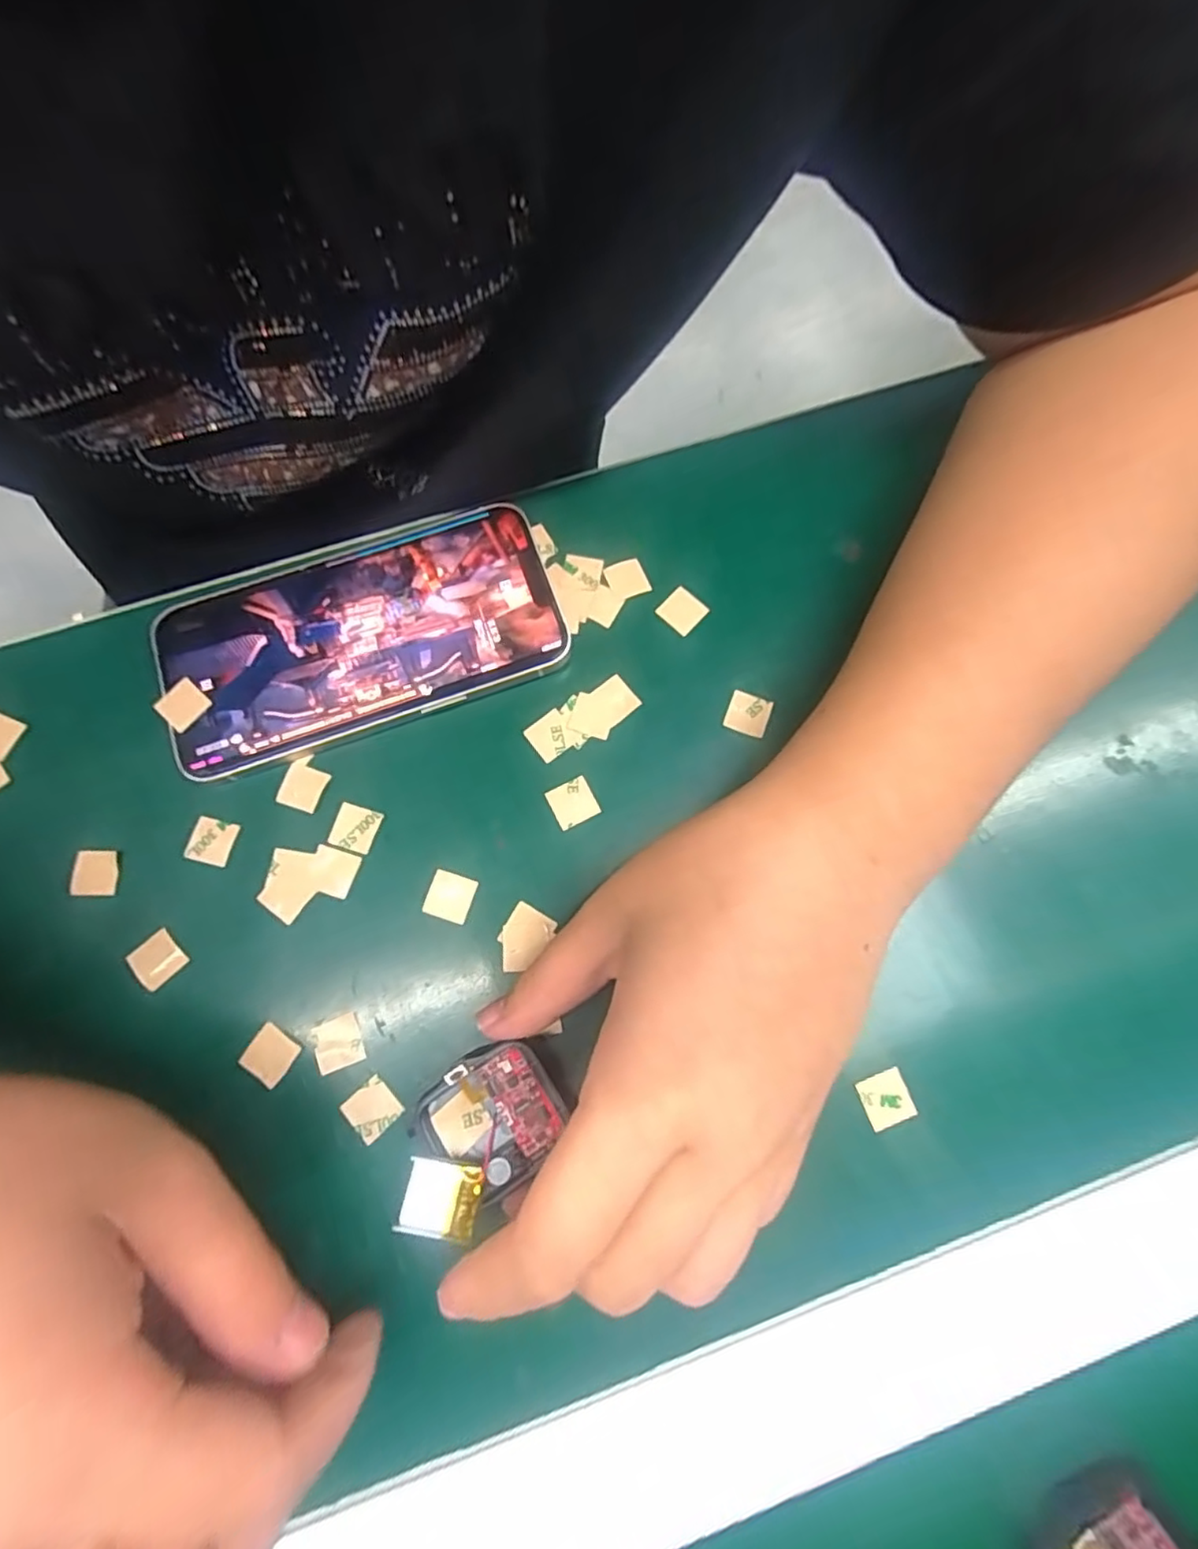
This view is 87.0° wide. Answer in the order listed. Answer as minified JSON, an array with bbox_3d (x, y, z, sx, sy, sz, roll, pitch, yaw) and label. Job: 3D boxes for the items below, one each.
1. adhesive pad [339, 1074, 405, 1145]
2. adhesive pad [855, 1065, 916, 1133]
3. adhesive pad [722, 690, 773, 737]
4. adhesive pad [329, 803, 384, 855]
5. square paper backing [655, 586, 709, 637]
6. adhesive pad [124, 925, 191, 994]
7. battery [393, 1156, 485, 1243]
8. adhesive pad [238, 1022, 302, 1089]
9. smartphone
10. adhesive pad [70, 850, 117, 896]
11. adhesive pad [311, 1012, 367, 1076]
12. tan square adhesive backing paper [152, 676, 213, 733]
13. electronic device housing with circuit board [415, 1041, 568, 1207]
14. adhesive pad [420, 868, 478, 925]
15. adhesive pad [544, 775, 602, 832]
[{"bbox_3d":[-0.072,0.106,0.200,0.015,0.004,0.015,-42,80,-9],"label":"adhesive pad"},{"bbox_3d":[0.092,0.104,0.201,0.015,0.004,0.015,-22,78,-6],"label":"adhesive pad"},{"bbox_3d":[0.055,-0.023,0.232,0.015,0.004,0.015,19,77,4],"label":"adhesive pad"},{"bbox_3d":[-0.086,0.019,0.221,0.015,0.004,0.015,17,77,4],"label":"adhesive pad"},{"bbox_3d":[0.032,-0.063,0.243,0.015,0.004,0.015,42,80,9],"label":"square paper backing"},{"bbox_3d":[-0.148,0.062,0.210,0.015,0.004,0.015,-43,81,-10],"label":"adhesive pad"},{"bbox_3d":[-0.045,0.122,0.181,0.021,0.004,0.019,13,71,-5],"label":"battery"},{"bbox_3d":[-0.107,0.091,0.203,0.015,0.004,0.015,36,79,8],"label":"adhesive pad"},{"bbox_3d":[-0.087,-0.051,0.235,0.141,0.009,0.071,-19,77,-5],"label":"smartphone"},{"bbox_3d":[-0.174,0.034,0.218,0.016,0.004,0.016,-2,78,2],"label":"adhesive pad"},{"bbox_3d":[-0.085,0.087,0.204,0.015,0.004,0.015,-20,78,-5],"label":"adhesive pad"},{"bbox_3d":[-0.149,-0.025,0.225,0.016,0.004,0.016,42,81,6],"label":"tan square adhesive backing paper"},{"bbox_3d":[-0.033,0.106,0.194,0.042,0.010,0.038,-33,79,-8],"label":"electronic device housing with circuit board"},{"bbox_3d":[-0.051,0.042,0.215,0.015,0.004,0.015,19,77,4],"label":"adhesive pad"},{"bbox_3d":[-0.009,0.010,0.224,0.015,0.004,0.015,-27,78,-7],"label":"adhesive pad"}]

